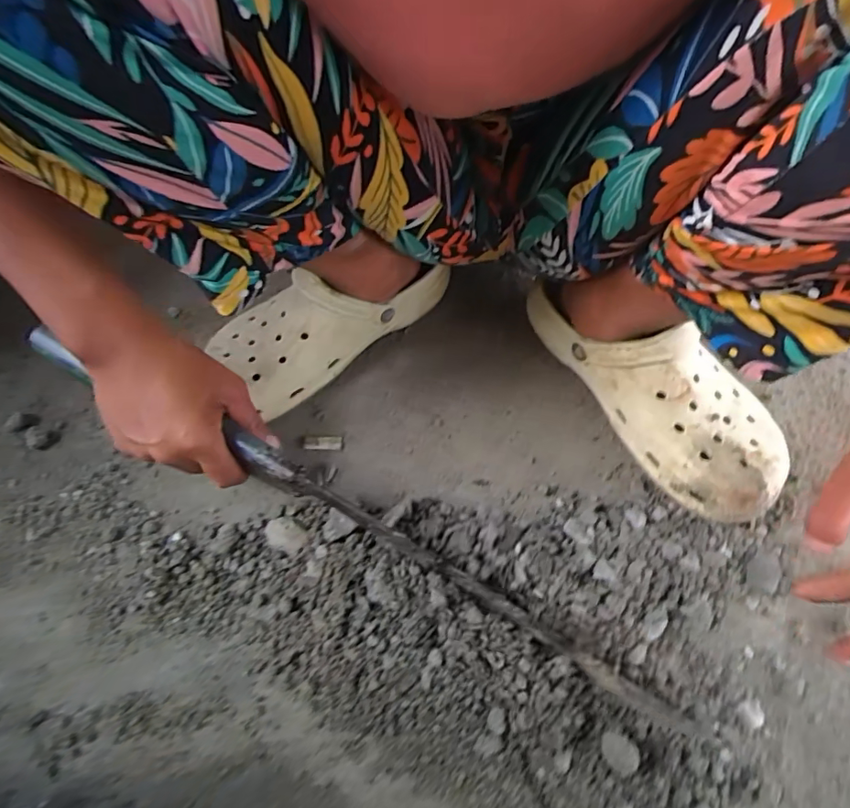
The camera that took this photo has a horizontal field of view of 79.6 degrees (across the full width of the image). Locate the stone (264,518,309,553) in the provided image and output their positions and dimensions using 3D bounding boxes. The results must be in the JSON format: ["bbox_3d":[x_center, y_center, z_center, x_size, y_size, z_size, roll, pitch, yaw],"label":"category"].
[{"bbox_3d":[-0.105,0.098,0.383,0.035,0.009,0.024,29,60,19],"label":"stone"}]

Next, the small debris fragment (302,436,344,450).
[{"bbox_3d":[-0.086,0.033,0.432,0.034,0.004,0.012,2,55,2],"label":"small debris fragment"}]

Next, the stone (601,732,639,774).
[{"bbox_3d":[0.113,0.204,0.299,0.015,0.019,0.021,-31,60,-20],"label":"stone"}]

